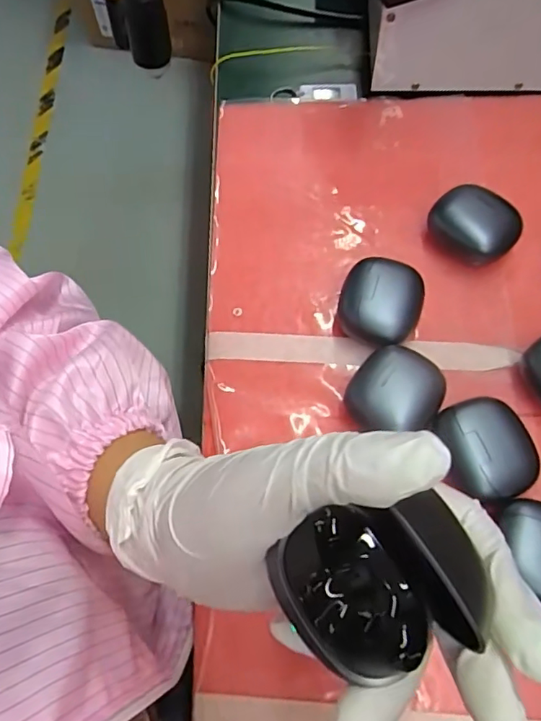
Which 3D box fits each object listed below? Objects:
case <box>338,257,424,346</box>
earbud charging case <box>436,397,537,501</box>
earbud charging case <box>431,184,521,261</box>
[{"bbox_3d":[0.070,-0.036,0.339,0.049,0.028,0.053,19,70,9],"label":"case"},{"bbox_3d":[0.120,0.051,0.301,0.049,0.031,0.054,-6,68,-1],"label":"earbud charging case"},{"bbox_3d":[0.138,-0.091,0.359,0.055,0.031,0.042,42,75,16],"label":"earbud charging case"}]

